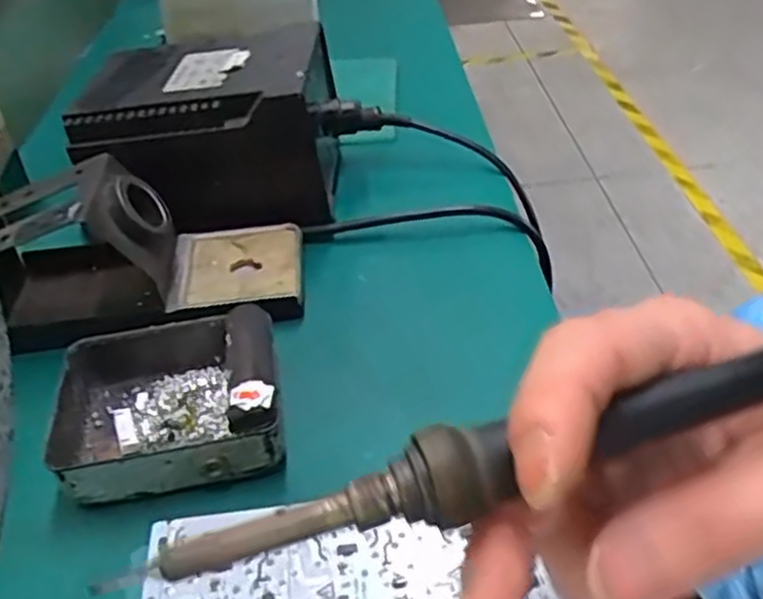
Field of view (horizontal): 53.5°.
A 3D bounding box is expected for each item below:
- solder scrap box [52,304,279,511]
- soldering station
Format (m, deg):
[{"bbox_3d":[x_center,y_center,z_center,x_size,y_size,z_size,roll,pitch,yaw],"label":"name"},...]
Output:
[{"bbox_3d":[-0.092,0.043,0.330,0.091,0.035,0.079,-10,38,-6],"label":"solder scrap box"},{"bbox_3d":[-0.103,-0.101,0.463,0.142,0.087,0.113,-5,38,1],"label":"soldering station"}]

